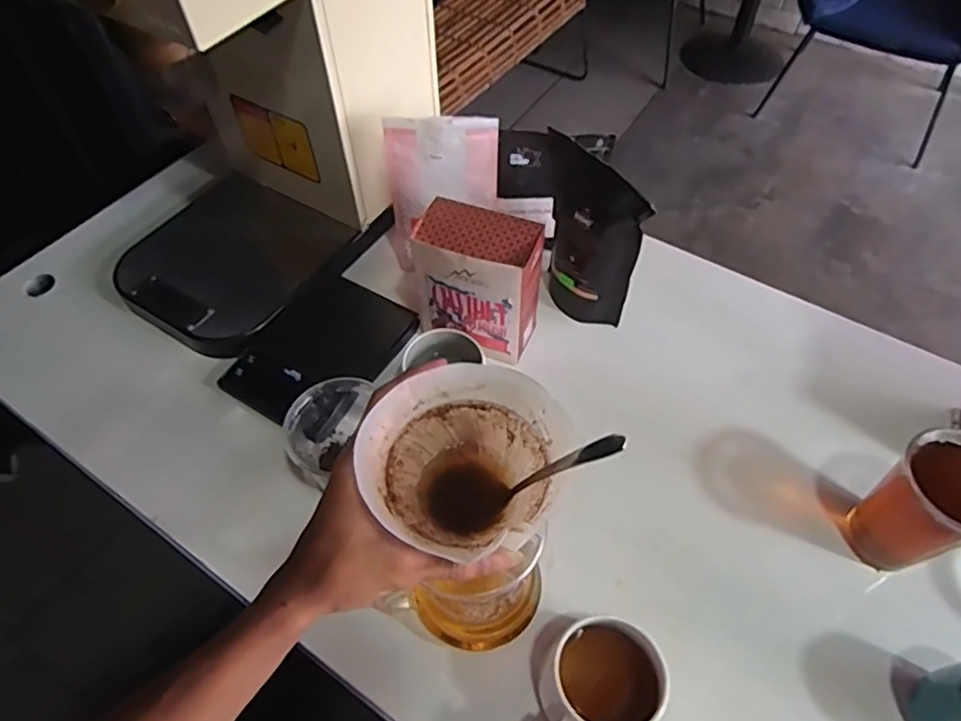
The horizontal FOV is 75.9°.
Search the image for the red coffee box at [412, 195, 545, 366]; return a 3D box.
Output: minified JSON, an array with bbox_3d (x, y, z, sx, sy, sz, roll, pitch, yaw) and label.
[{"bbox_3d":[-0.003,-0.078,0.639,0.118,0.148,0.071,17,58,11],"label":"red coffee box"}]

